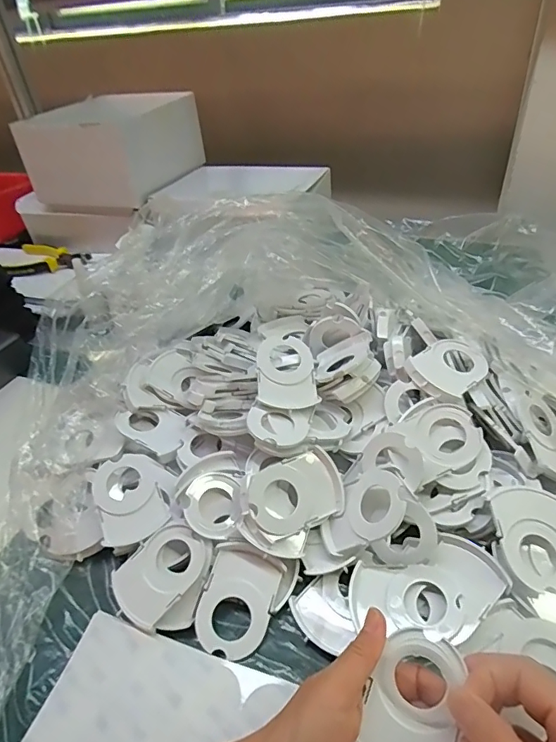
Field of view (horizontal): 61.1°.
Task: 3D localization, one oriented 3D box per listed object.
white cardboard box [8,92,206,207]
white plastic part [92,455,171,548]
[{"bbox_3d":[-0.274,-0.390,0.810,0.199,0.132,0.240,12,43,19],"label":"white cardboard box"},{"bbox_3d":[-0.130,0.111,0.414,0.058,0.009,0.077,-16,58,-13],"label":"white plastic part"}]

